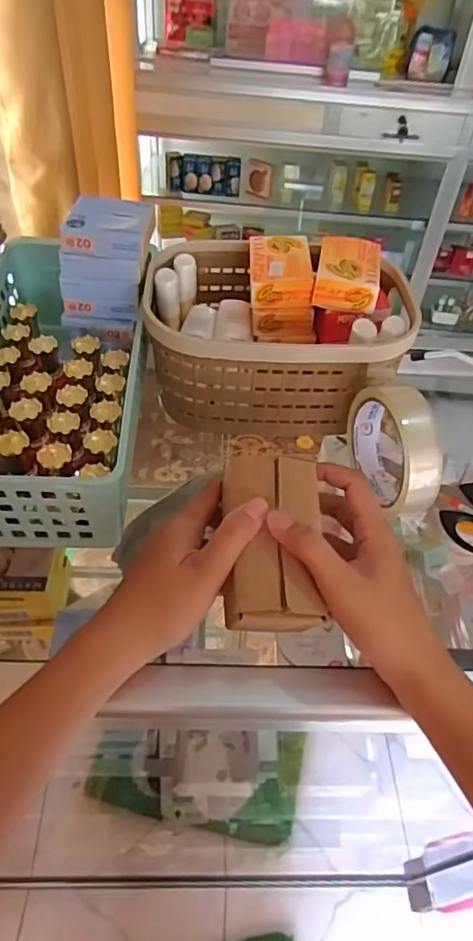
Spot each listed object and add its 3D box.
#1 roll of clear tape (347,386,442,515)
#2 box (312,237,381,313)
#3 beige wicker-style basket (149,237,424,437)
[{"bbox_3d":[0.118,-0.019,0.404,0.029,0.092,0.087,-12,49,-16],"label":"roll of clear tape"},{"bbox_3d":[0.095,-0.169,0.463,0.051,0.031,0.068,9,47,4],"label":"box"},{"bbox_3d":[0.032,-0.118,0.477,0.211,0.094,0.150,3,47,-3],"label":"beige wicker-style basket"}]

